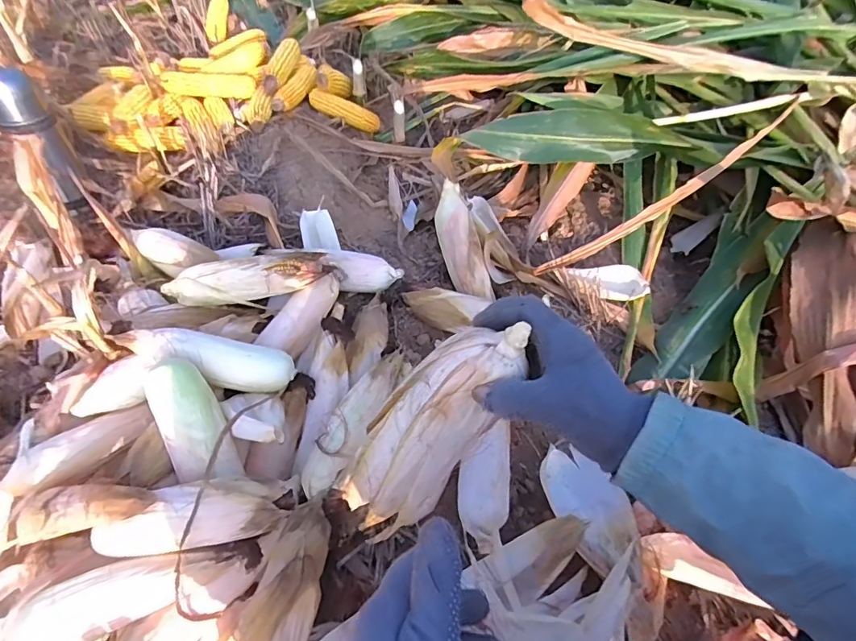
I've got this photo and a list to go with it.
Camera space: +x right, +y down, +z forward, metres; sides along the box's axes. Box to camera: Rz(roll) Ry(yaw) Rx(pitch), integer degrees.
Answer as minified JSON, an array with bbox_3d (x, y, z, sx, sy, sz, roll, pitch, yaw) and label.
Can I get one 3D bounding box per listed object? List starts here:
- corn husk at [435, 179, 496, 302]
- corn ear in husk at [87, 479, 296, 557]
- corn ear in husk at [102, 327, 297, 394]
[{"bbox_3d":[0.065,-0.146,0.910,0.076,0.048,0.229,-19,93,-18],"label":"corn husk"},{"bbox_3d":[-0.253,0.209,0.513,0.208,0.044,0.064,-14,54,4],"label":"corn ear in husk"},{"bbox_3d":[-0.299,0.050,0.661,0.231,0.049,0.066,19,62,-16],"label":"corn ear in husk"}]

